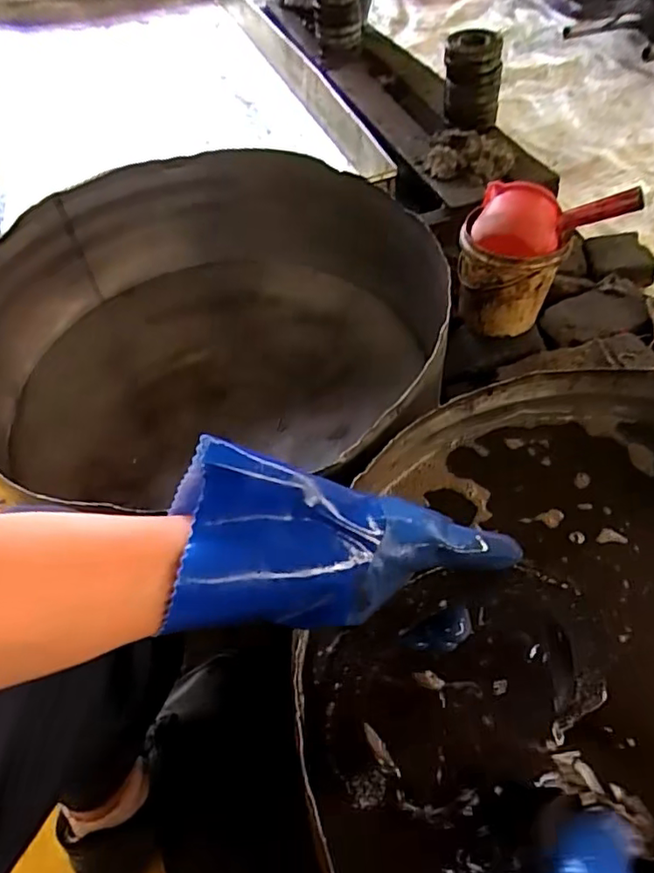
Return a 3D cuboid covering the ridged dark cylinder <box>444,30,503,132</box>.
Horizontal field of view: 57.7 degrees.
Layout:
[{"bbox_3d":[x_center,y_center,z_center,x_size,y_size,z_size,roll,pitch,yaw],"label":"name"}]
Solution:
[{"bbox_3d":[0.327,-0.790,1.337,0.129,0.179,0.106,7,54,10],"label":"ridged dark cylinder"}]

